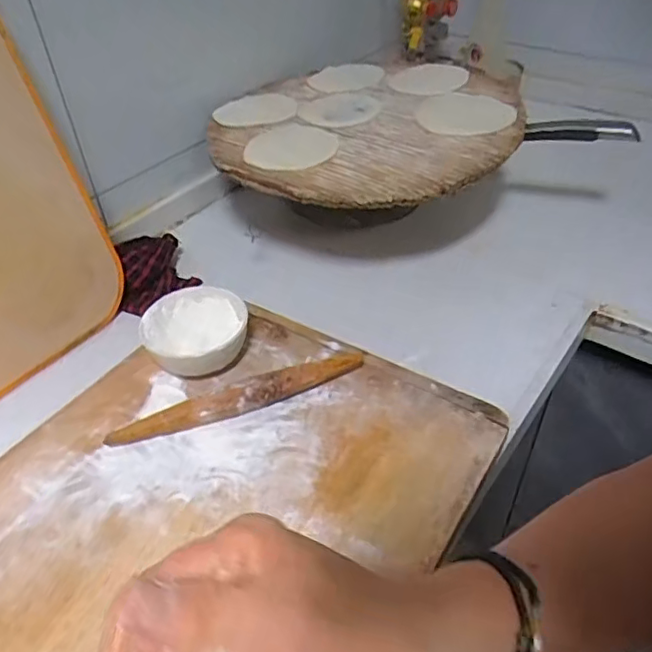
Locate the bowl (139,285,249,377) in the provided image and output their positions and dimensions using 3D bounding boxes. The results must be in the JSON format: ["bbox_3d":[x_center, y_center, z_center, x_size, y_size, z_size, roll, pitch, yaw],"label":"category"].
[{"bbox_3d":[-0.137,0.012,0.635,0.109,0.053,0.109,-2,42,2],"label":"bowl"}]

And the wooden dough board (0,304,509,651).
[{"bbox_3d":[-0.141,0.187,0.464,0.370,0.033,0.590,22,48,27],"label":"wooden dough board"}]

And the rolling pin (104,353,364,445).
[{"bbox_3d":[-0.083,0.070,0.582,0.255,0.033,0.029,-15,44,-13],"label":"rolling pin"}]

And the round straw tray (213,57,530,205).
[{"bbox_3d":[0.065,-0.296,0.833,0.396,0.031,0.461,13,45,17],"label":"round straw tray"}]

